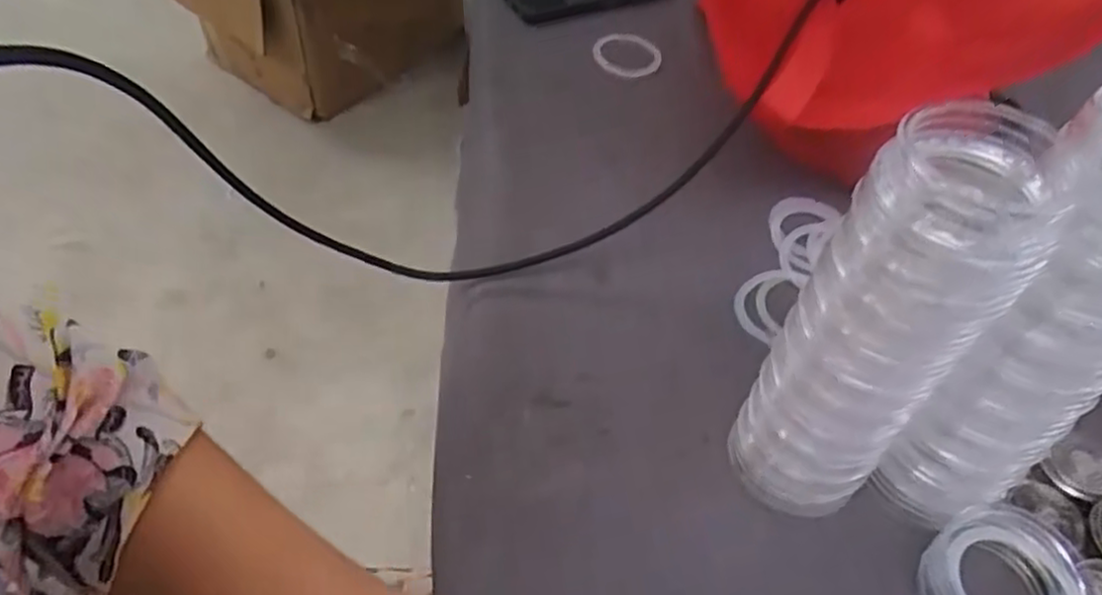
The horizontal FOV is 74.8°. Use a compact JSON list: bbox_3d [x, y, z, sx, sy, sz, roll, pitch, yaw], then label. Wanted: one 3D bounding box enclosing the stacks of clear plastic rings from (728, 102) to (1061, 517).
[{"bbox_3d":[0.137,0.021,0.317,0.066,0.208,0.063,32,56,19],"label":"stacks of clear plastic rings"}]

